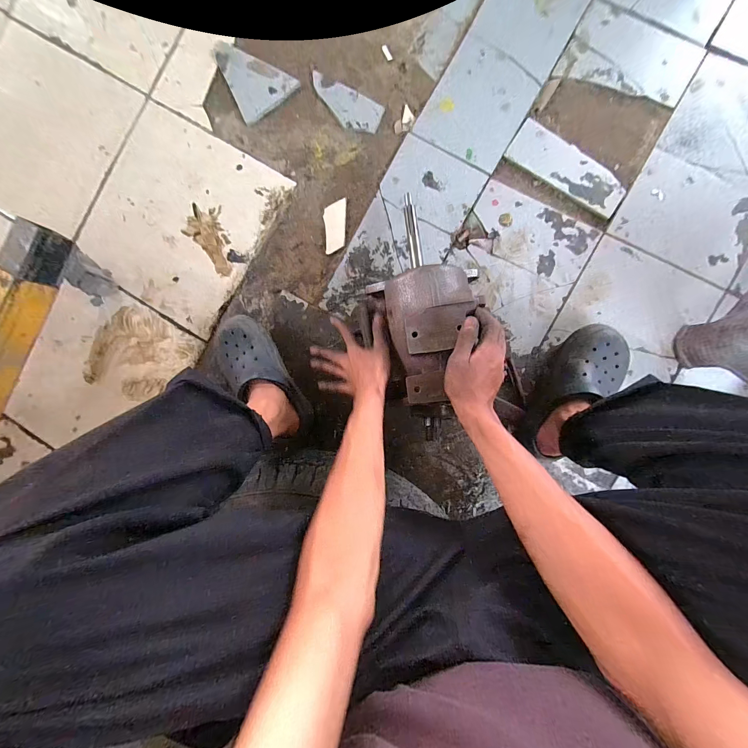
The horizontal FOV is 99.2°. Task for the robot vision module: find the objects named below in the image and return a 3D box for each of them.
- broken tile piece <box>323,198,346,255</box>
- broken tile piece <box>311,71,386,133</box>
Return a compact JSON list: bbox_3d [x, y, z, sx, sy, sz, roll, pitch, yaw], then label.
[{"bbox_3d":[-0.082,-0.312,0.677,0.047,0.011,0.108,0,90,5],"label":"broken tile piece"},{"bbox_3d":[-0.065,-0.569,0.673,0.174,0.011,0.071,30,93,4],"label":"broken tile piece"}]

